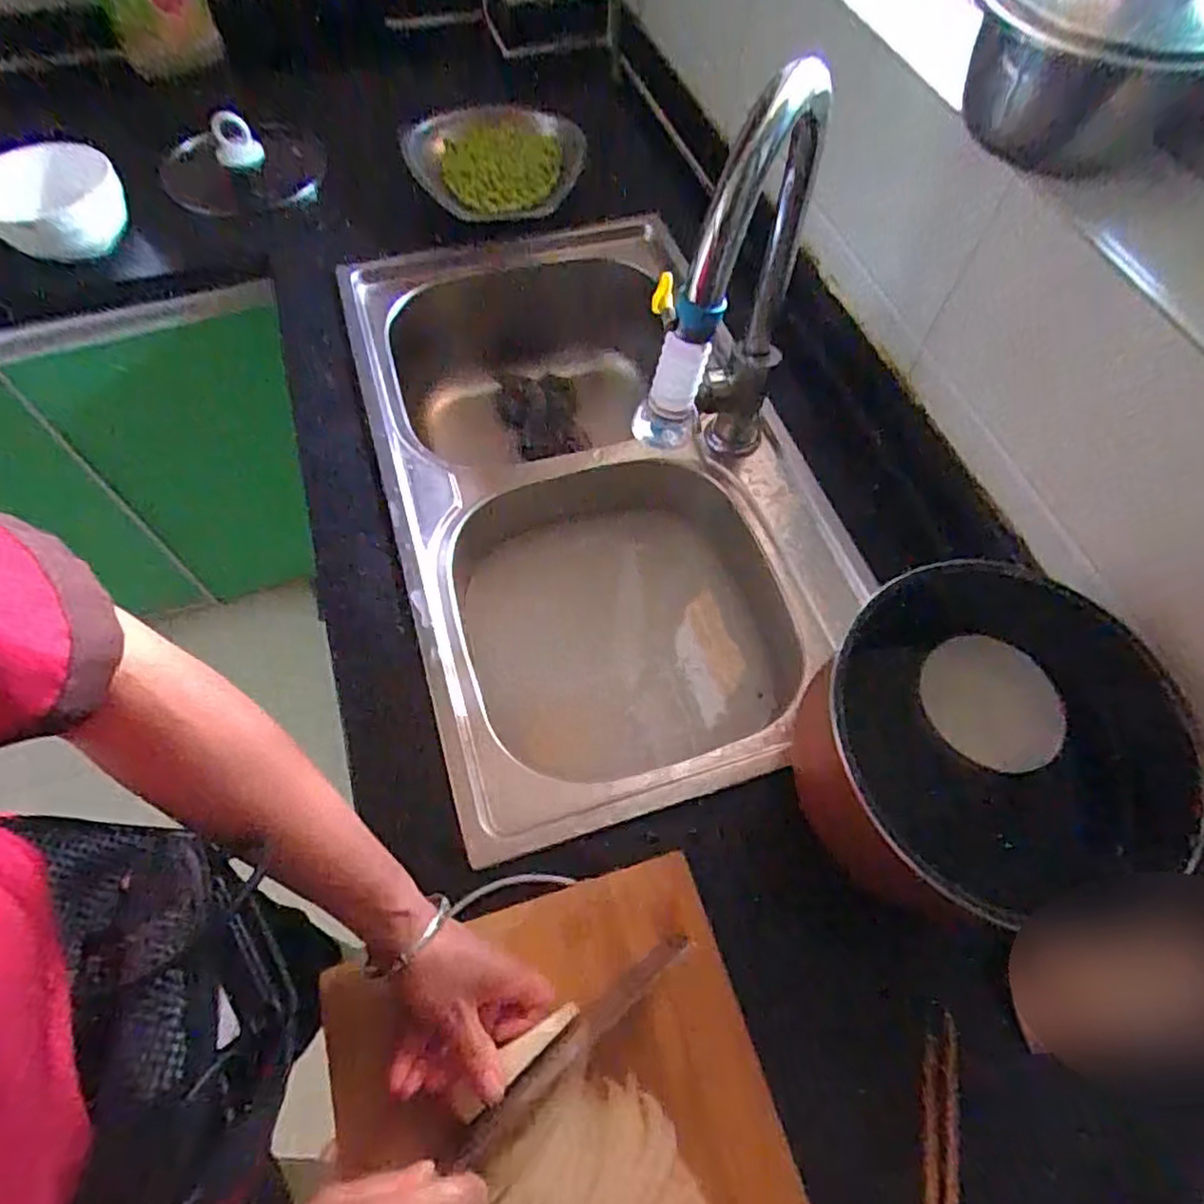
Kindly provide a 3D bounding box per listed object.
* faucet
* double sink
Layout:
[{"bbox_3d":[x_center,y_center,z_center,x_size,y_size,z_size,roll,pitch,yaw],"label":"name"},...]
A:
[{"bbox_3d":[0.095,-0.189,0.532,0.056,0.360,0.225,26,64,11],"label":"faucet"},{"bbox_3d":[-0.015,-0.114,0.772,0.405,0.180,0.714,-15,64,-10],"label":"double sink"}]

